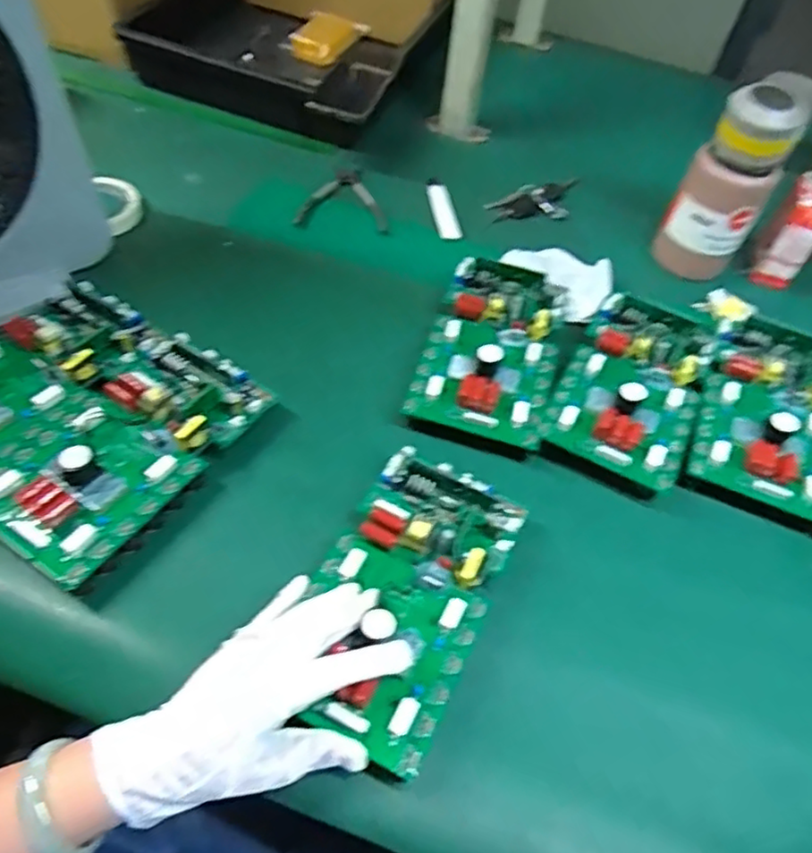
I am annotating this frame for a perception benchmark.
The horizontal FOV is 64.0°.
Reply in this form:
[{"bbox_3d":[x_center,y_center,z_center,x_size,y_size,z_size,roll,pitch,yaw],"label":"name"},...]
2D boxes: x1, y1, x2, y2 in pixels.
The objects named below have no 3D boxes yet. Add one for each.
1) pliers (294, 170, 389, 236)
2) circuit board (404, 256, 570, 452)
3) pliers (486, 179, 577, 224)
[{"bbox_3d":[-0.071,-0.283,0.804,0.107,0.012,0.123,8,53,0],"label":"pliers"},{"bbox_3d":[0.087,-0.086,0.640,0.128,0.031,0.221,16,54,6],"label":"circuit board"},{"bbox_3d":[0.175,-0.293,0.846,0.139,0.012,0.058,-21,58,-20],"label":"pliers"}]

